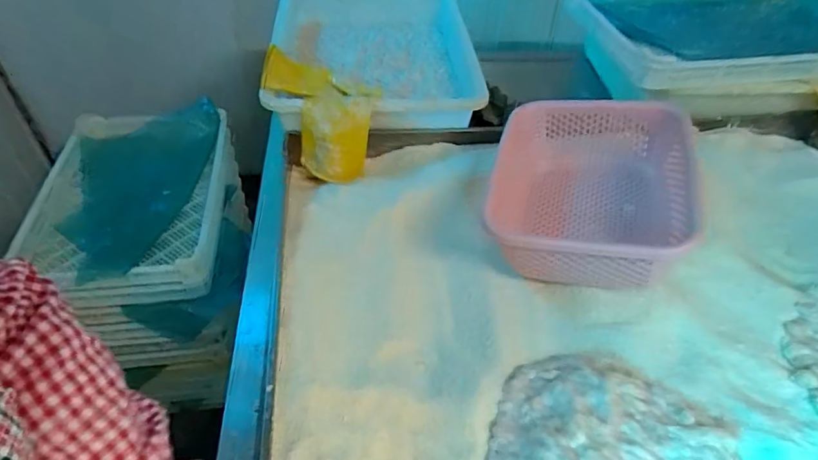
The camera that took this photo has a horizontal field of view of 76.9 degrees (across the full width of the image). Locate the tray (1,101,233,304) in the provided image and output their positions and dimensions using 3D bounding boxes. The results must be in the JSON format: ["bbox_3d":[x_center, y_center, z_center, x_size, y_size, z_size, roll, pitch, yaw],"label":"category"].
[{"bbox_3d":[-0.541,-0.053,0.984,0.348,0.065,0.417,-5,57,-5],"label":"tray"}]

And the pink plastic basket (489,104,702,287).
[{"bbox_3d":[0.229,-0.044,0.660,0.234,0.109,0.275,10,45,8],"label":"pink plastic basket"}]

